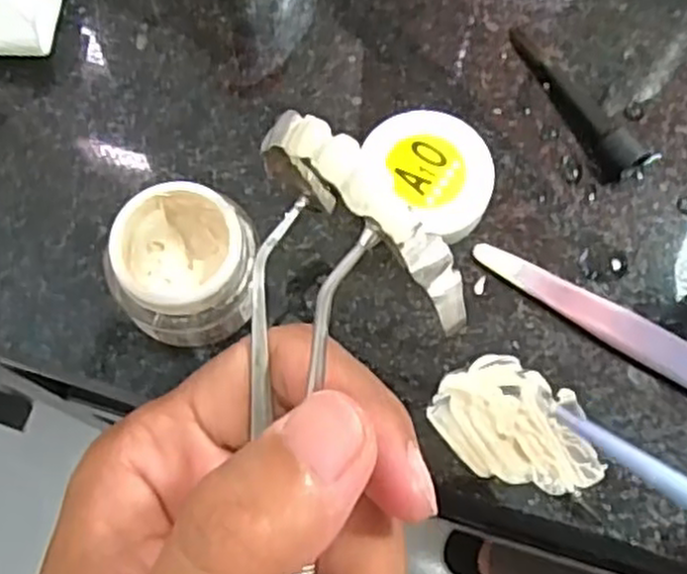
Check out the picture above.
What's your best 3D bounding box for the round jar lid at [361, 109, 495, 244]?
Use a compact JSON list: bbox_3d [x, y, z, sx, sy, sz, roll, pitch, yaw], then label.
[{"bbox_3d":[0.021,-0.026,0.183,0.028,0.011,0.031,-19,73,-7],"label":"round jar lid"}]

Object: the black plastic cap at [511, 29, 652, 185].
[{"bbox_3d":[0.057,-0.048,0.191,0.008,0.009,0.048,-30,74,-10],"label":"black plastic cap"}]

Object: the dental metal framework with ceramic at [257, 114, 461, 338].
[{"bbox_3d":[0.005,-0.011,0.123,0.043,0.006,0.011,44,76,0],"label":"dental metal framework with ceramic"}]

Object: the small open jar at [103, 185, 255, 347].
[{"bbox_3d":[-0.034,-0.003,0.167,0.029,0.024,0.032,11,72,3],"label":"small open jar"}]

